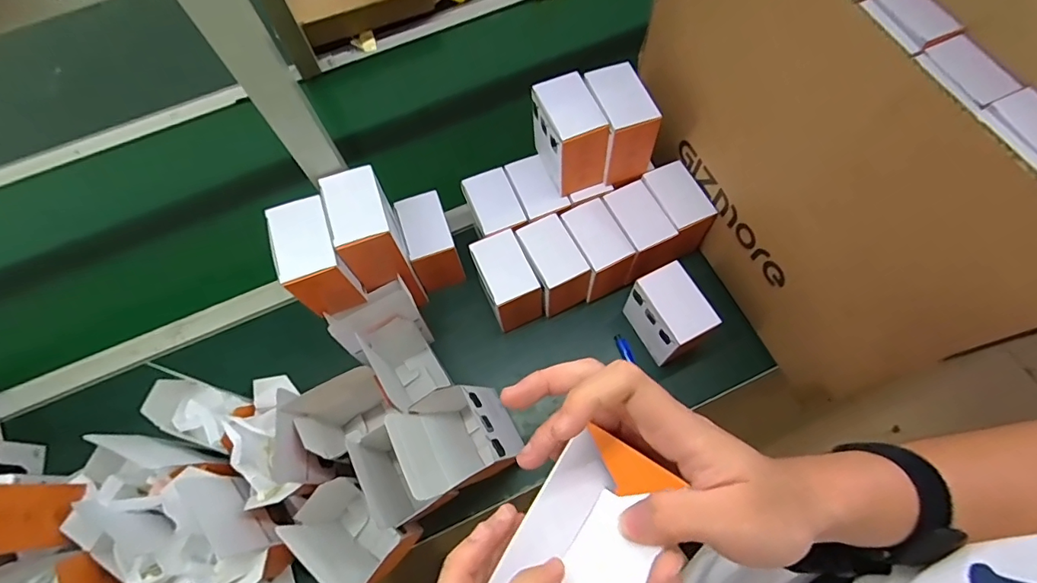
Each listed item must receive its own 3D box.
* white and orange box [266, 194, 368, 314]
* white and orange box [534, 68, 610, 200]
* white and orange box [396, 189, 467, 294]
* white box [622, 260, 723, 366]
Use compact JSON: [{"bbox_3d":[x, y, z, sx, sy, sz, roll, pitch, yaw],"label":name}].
[{"bbox_3d":[-0.237,-0.039,0.583,0.065,0.098,0.106,-20,67,-5],"label":"white and orange box"},{"bbox_3d":[0.066,-0.199,0.644,0.067,0.119,0.100,-24,68,-7],"label":"white and orange box"},{"bbox_3d":[-0.126,-0.070,0.711,0.064,0.099,0.099,-18,67,-4],"label":"white and orange box"},{"bbox_3d":[0.200,0.033,0.663,0.069,0.109,0.099,-28,68,-8],"label":"white box"}]

